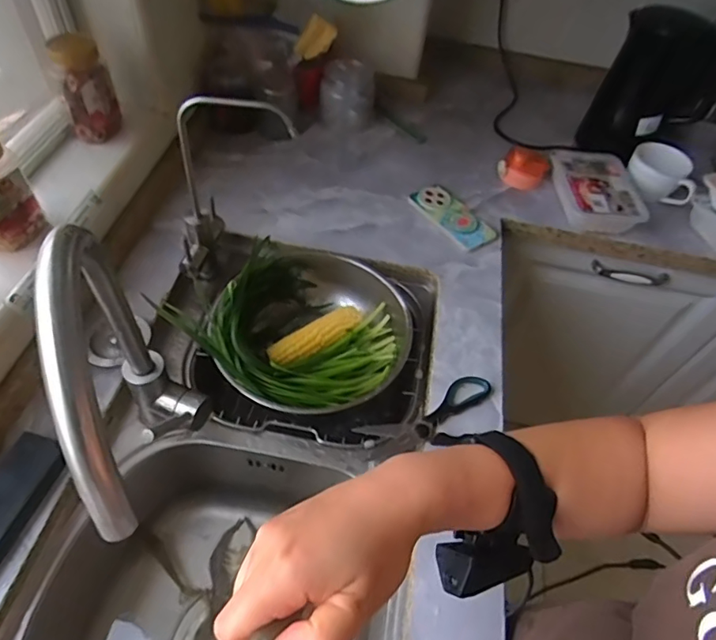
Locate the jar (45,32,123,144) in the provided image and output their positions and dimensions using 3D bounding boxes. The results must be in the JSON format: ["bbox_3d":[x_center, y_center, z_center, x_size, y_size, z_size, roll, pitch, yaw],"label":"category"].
[{"bbox_3d":[-0.402,-0.344,0.755,0.070,0.143,0.060,-19,57,-19],"label":"jar"}]

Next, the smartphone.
[{"bbox_3d":[0.167,-0.184,0.895,0.072,0.016,0.162,-31,61,-26],"label":"smartphone"}]

